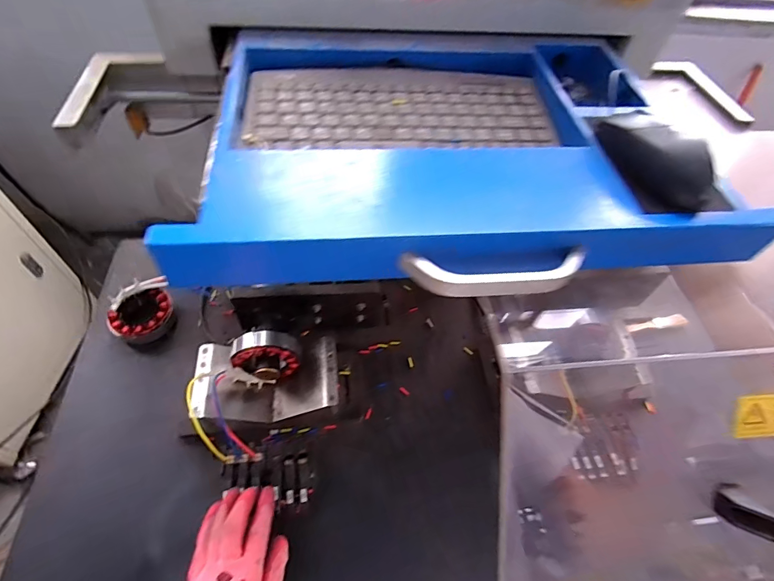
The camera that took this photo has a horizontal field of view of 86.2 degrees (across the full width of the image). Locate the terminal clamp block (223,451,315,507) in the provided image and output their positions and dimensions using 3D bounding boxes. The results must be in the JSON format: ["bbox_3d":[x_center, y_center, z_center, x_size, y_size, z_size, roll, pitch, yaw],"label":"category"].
[{"bbox_3d":[-0.141,0.223,0.502,0.106,0.026,0.055,16,54,-9],"label":"terminal clamp block"}]

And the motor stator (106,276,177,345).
[{"bbox_3d":[-0.366,0.036,0.619,0.089,0.037,0.085,-17,58,-16],"label":"motor stator"}]

